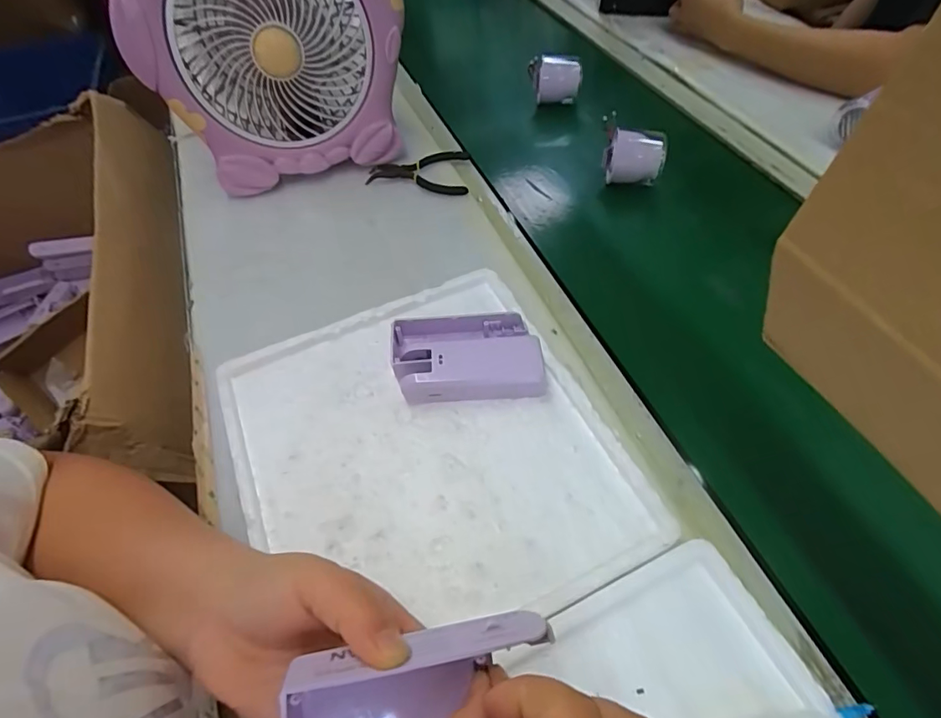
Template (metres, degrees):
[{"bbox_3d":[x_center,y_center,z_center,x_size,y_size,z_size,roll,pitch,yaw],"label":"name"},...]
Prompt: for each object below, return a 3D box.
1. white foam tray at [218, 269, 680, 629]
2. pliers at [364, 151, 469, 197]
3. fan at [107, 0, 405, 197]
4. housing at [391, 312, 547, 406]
[{"bbox_3d":[-0.037,0.066,0.364,0.244,0.026,0.267,-20,56,-14],"label":"white foam tray"},{"bbox_3d":[-0.060,-0.216,0.566,0.114,0.008,0.071,1,55,3],"label":"pliers"},{"bbox_3d":[-0.203,-0.329,0.503,0.247,0.266,0.130,-15,56,-9],"label":"fan"},{"bbox_3d":[-0.002,0.000,0.390,0.115,0.029,0.065,-4,55,-1],"label":"housing"}]

